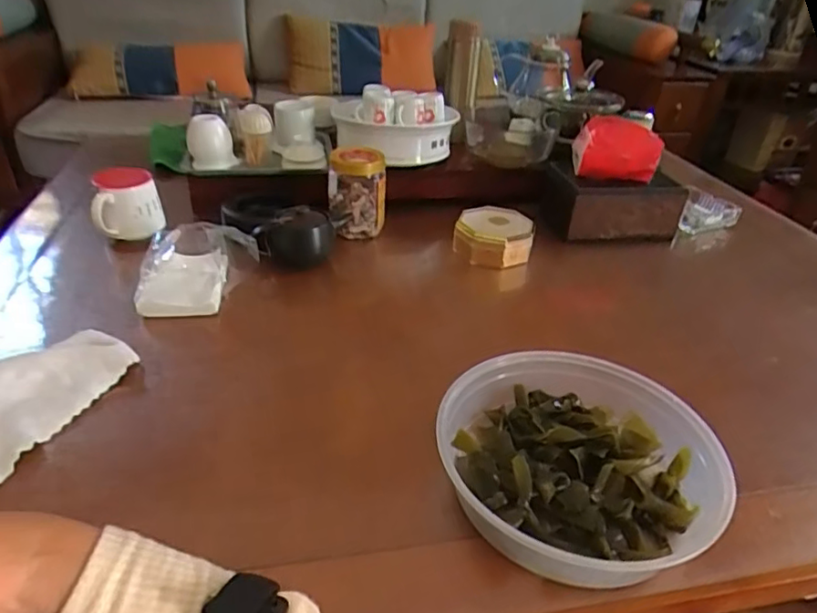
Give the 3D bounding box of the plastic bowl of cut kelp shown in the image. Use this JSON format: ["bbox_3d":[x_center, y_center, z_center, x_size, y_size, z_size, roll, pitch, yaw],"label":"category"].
[{"bbox_3d":[0.147,0.138,0.521,0.236,0.073,0.241,3,33,-2],"label":"plastic bowl of cut kelp"}]

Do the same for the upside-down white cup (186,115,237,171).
[{"bbox_3d":[-0.328,-0.271,0.961,0.070,0.075,0.061,-9,35,-19],"label":"upside-down white cup"}]

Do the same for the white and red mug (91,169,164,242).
[{"bbox_3d":[-0.415,-0.151,0.855,0.092,0.082,0.090,-11,36,-22],"label":"white and red mug"}]

